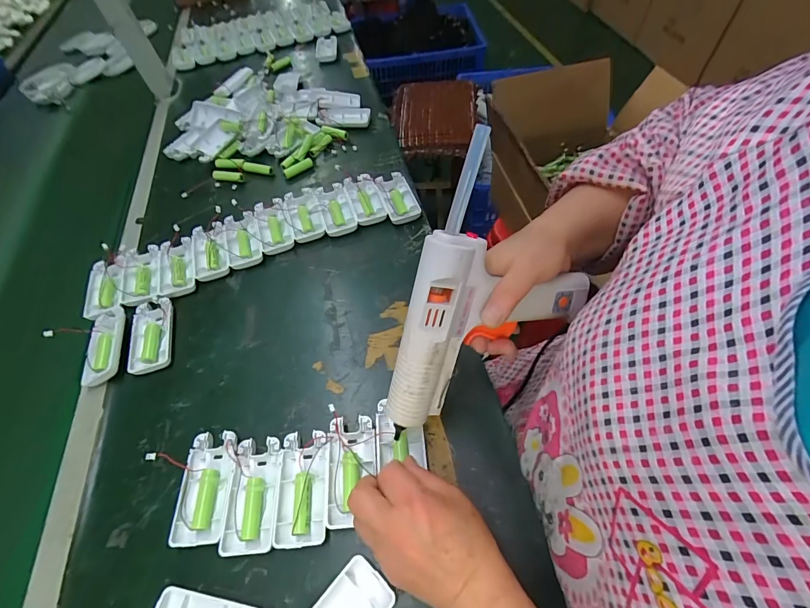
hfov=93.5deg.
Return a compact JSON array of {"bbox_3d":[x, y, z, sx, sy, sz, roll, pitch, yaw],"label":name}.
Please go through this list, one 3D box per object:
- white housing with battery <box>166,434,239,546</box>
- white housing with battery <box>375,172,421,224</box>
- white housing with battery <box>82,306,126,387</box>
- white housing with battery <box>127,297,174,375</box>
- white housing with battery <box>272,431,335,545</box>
[{"bbox_3d":[-0.184,0.169,0.356,0.048,0.021,0.093,-6,55,0],"label":"white housing with battery"},{"bbox_3d":[-0.011,-0.156,0.561,0.044,0.017,0.092,-17,56,-7],"label":"white housing with battery"},{"bbox_3d":[-0.350,0.044,0.445,0.044,0.015,0.098,-16,56,-7],"label":"white housing with battery"},{"bbox_3d":[-0.302,0.037,0.455,0.048,0.013,0.098,-17,56,-7],"label":"white housing with battery"},{"bbox_3d":[-0.092,0.166,0.348,0.046,0.013,0.093,-3,55,2],"label":"white housing with battery"}]

